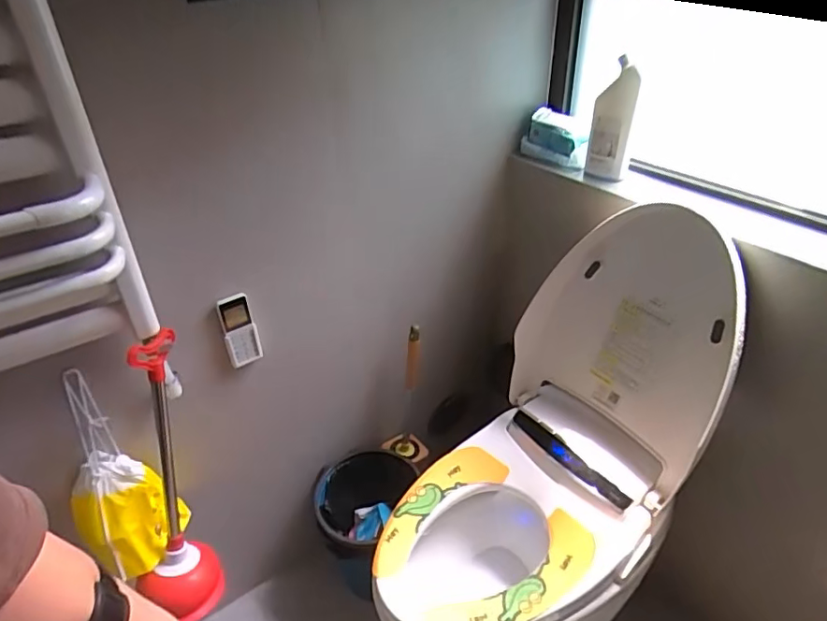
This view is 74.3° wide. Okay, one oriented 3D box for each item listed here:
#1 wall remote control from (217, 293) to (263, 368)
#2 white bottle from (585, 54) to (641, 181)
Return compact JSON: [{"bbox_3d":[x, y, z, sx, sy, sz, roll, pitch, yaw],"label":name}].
[{"bbox_3d":[-0.305,0.034,0.963,0.056,0.138,0.033,-17,38,-20],"label":"wall remote control"},{"bbox_3d":[0.358,-0.336,0.976,0.074,0.193,0.051,10,35,15],"label":"white bottle"}]

